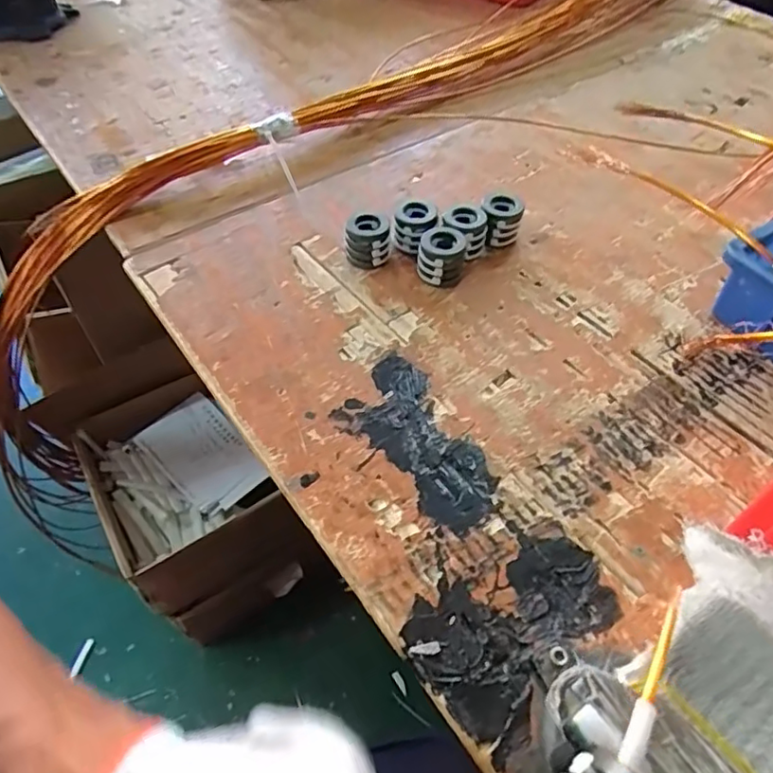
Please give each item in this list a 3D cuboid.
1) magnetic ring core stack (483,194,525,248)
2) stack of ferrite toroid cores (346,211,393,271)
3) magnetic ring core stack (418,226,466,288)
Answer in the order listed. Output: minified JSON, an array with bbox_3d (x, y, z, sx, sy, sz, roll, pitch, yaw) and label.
[{"bbox_3d":[0.124,-0.177,0.626,0.041,0.047,0.043,12,52,8],"label":"magnetic ring core stack"},{"bbox_3d":[-0.019,-0.151,0.607,0.046,0.044,0.043,8,51,5],"label":"stack of ferrite toroid cores"},{"bbox_3d":[0.055,-0.130,0.586,0.044,0.038,0.053,8,51,5],"label":"magnetic ring core stack"}]

